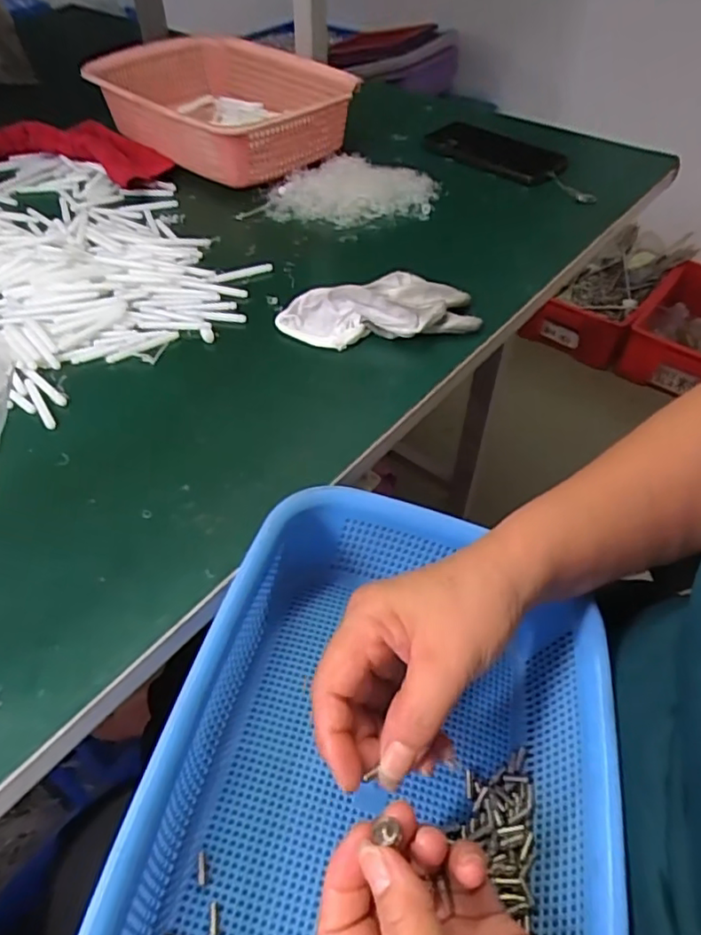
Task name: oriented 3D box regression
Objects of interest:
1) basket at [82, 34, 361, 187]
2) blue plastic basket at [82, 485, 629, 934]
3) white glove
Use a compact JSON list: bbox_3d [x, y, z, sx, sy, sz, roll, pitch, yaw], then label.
[{"bbox_3d":[-0.150,-0.422,0.698,0.287,0.072,0.207,33,56,27],"label":"basket"},{"bbox_3d":[0.020,0.152,0.302,0.208,0.095,0.290,9,49,9],"label":"blue plastic basket"},{"bbox_3d":[0.022,-0.123,0.479,0.153,0.035,0.066,-12,50,-10],"label":"white glove"}]

